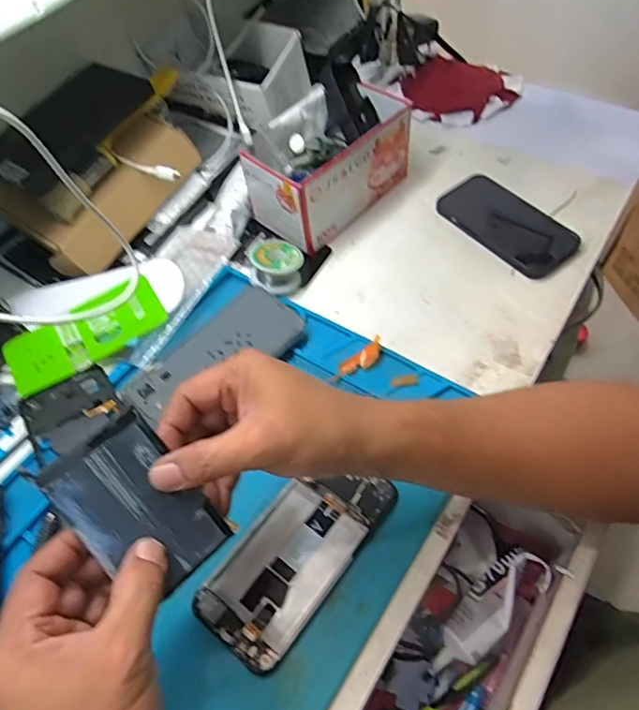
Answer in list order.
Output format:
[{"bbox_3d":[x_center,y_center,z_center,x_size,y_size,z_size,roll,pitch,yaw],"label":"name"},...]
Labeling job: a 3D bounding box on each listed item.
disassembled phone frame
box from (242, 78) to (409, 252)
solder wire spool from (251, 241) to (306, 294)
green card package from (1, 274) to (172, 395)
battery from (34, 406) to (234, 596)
[{"bbox_3d":[-0.017,0.151,0.418,0.076,0.011,0.162,32,65,23],"label":"disassembled phone frame"},{"bbox_3d":[0.013,-0.215,0.607,0.099,0.090,0.181,37,66,25],"label":"box"},{"bbox_3d":[-0.045,-0.093,0.565,0.052,0.033,0.052,6,45,-6],"label":"solder wire spool"},{"bbox_3d":[-0.233,-0.025,0.533,0.154,0.010,0.074,-28,59,-13],"label":"green card package"},{"bbox_3d":[-0.108,0.092,0.323,0.065,0.004,0.100,-39,96,-25],"label":"battery"}]

